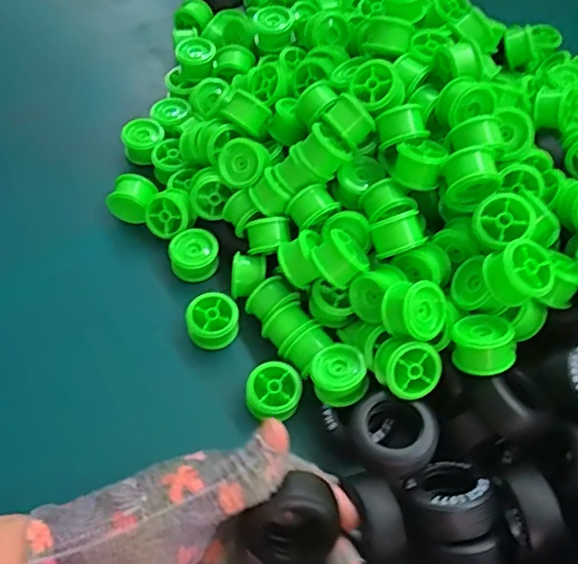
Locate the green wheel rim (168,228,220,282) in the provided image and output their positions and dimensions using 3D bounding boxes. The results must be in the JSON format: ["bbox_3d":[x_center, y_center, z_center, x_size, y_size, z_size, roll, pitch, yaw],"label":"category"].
[{"bbox_3d":[-0.070,-0.020,0.424,0.035,0.021,0.033,2,57,-3],"label":"green wheel rim"}]

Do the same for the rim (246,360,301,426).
[{"bbox_3d":[-0.010,0.073,0.369,0.034,0.024,0.037,2,57,-3],"label":"rim"}]

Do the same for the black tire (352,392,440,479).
[{"bbox_3d":[0.061,0.089,0.335,0.045,0.023,0.048,0,61,0],"label":"black tire"}]

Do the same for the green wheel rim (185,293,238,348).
[{"bbox_3d":[-0.052,0.027,0.392,0.034,0.021,0.032,2,57,-3],"label":"green wheel rim"}]

